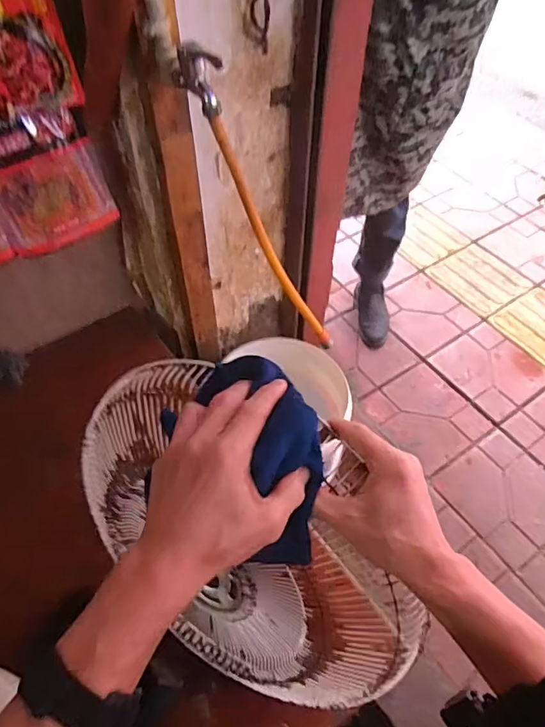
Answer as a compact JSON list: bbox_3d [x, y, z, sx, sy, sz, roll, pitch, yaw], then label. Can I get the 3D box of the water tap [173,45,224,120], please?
[{"bbox_3d":[-0.089,-0.335,0.592,0.030,0.067,0.080,-25,57,-17],"label":"water tap"}]

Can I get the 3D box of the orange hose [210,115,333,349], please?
[{"bbox_3d":[0.004,-0.169,0.750,0.036,0.403,0.025,0,49,32],"label":"orange hose"}]

